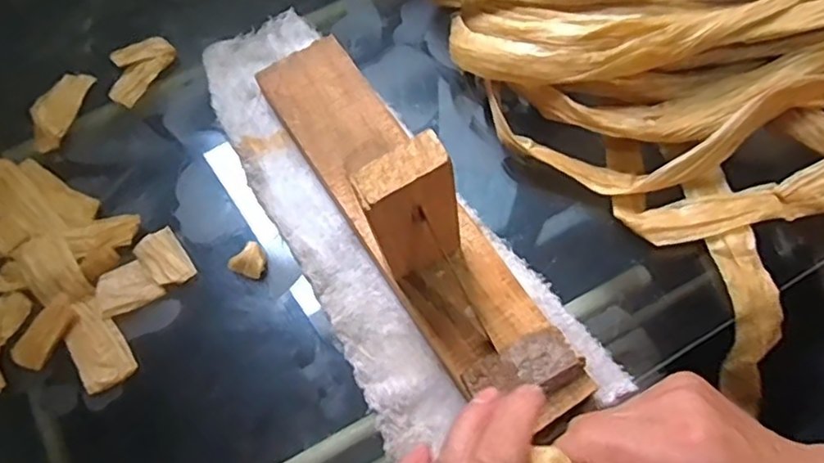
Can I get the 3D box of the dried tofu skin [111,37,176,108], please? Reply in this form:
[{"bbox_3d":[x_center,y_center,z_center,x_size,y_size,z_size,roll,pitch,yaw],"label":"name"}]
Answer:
[{"bbox_3d":[-0.192,-0.114,0.457,0.036,0.009,0.054,33,72,15],"label":"dried tofu skin"}]

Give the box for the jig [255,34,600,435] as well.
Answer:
[{"bbox_3d":[-0.006,-0.027,0.345,0.062,0.118,0.273,-32,65,-10],"label":"jig"}]

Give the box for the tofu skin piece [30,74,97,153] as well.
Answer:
[{"bbox_3d":[-0.240,-0.083,0.444,0.025,0.011,0.063,7,68,6],"label":"tofu skin piece"}]

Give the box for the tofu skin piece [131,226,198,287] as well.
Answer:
[{"bbox_3d":[-0.150,0.016,0.397,0.024,0.007,0.038,-35,70,-12],"label":"tofu skin piece"}]

